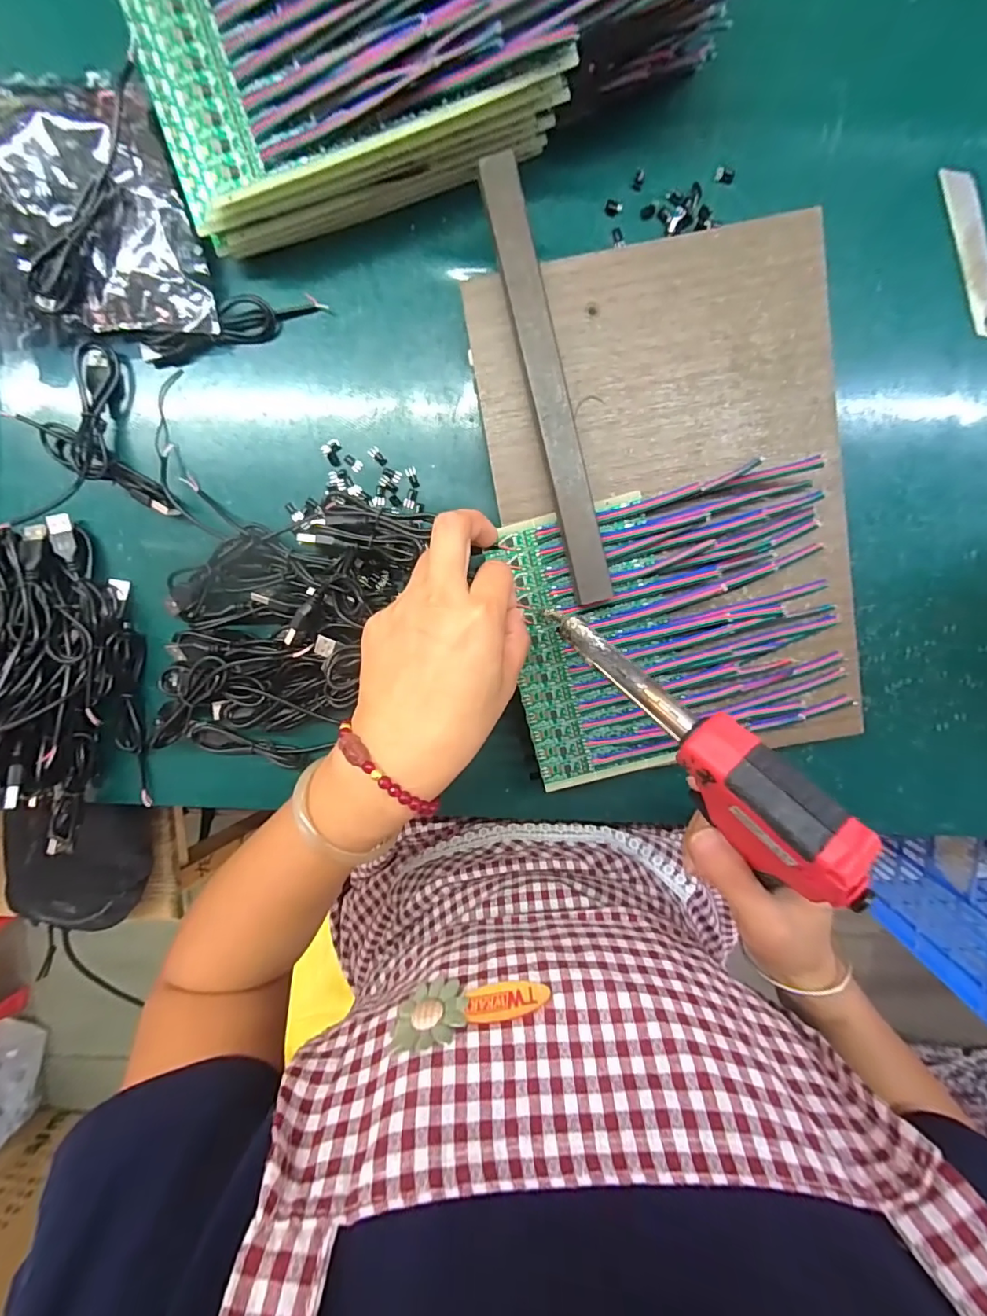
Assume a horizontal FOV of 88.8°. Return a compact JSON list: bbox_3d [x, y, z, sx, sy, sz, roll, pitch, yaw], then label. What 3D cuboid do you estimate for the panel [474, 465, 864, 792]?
[{"bbox_3d":[0.105,-0.019,0.300,0.189,0.016,0.158,-15,98,3],"label":"panel"}]

